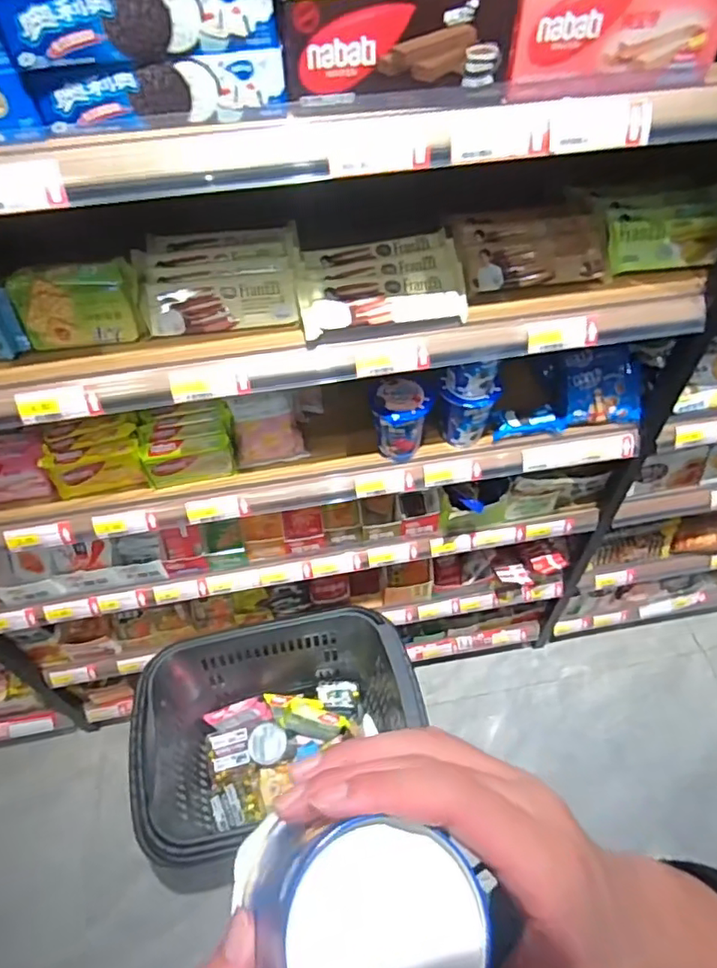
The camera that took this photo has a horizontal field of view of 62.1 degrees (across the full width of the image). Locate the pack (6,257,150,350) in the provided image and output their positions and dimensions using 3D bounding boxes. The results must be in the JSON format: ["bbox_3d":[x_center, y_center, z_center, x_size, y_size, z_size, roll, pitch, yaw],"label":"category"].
[{"bbox_3d":[-0.329,-0.211,0.703,0.138,0.087,0.041,-10,52,-6],"label":"pack"}]

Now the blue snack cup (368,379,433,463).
[{"bbox_3d":[0.064,-0.095,0.902,0.081,0.109,0.079,-18,53,-13],"label":"blue snack cup"}]

